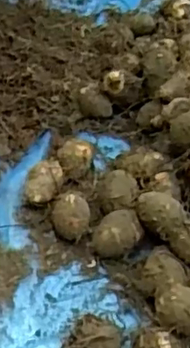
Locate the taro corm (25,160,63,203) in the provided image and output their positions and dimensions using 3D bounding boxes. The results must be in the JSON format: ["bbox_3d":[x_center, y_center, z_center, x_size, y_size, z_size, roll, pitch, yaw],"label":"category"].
[{"bbox_3d":[-0.051,0.011,0.566,0.029,0.028,0.046,18,50,9],"label":"taro corm"}]

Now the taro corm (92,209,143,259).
[{"bbox_3d":[0.021,0.059,0.539,0.037,0.033,0.046,29,53,17],"label":"taro corm"}]

